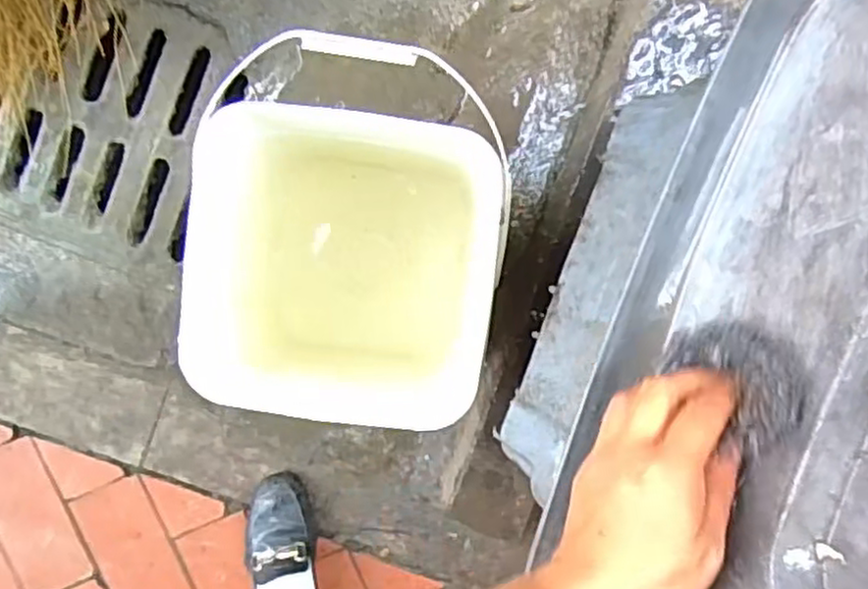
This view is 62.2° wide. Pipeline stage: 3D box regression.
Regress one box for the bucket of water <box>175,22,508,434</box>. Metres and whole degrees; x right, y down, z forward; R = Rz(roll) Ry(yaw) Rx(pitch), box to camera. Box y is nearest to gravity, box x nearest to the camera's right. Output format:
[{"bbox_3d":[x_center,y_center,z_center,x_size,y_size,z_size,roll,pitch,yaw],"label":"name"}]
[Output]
[{"bbox_3d":[-0.070,-0.055,0.671,0.249,0.240,0.297,6,96,-1],"label":"bucket of water"}]

